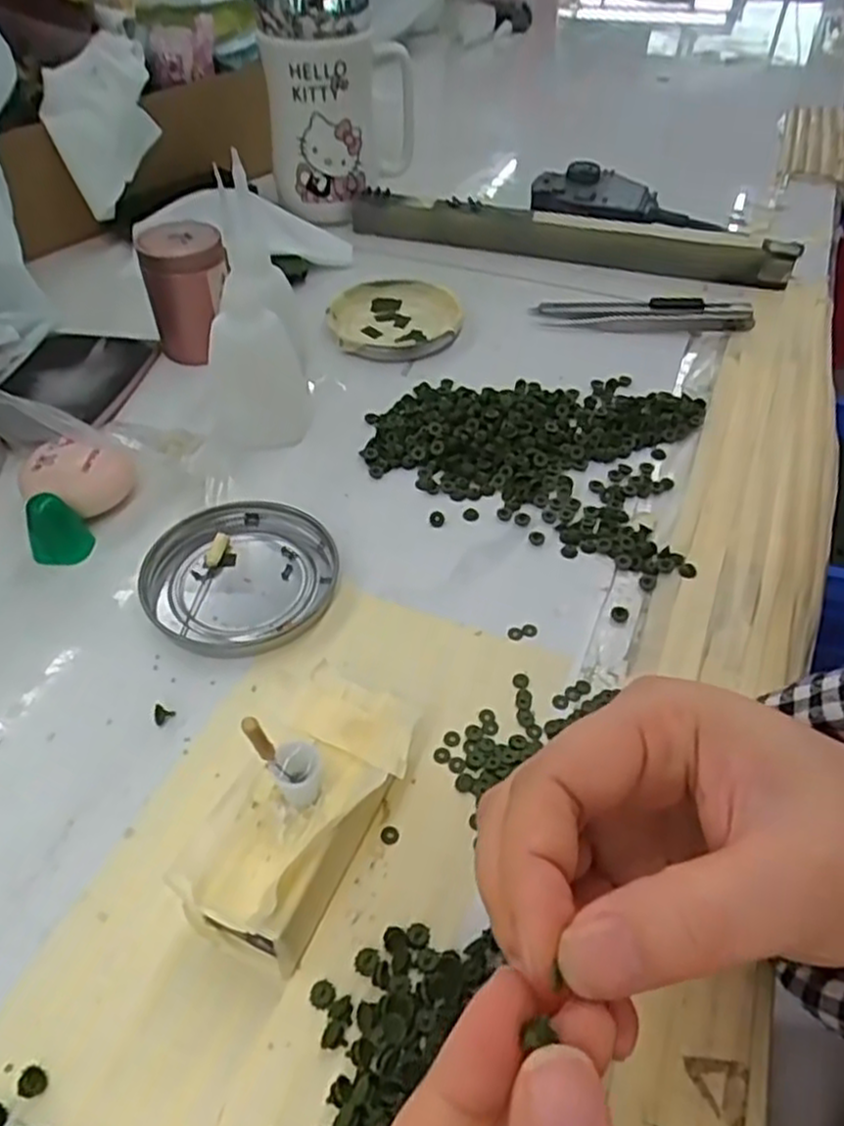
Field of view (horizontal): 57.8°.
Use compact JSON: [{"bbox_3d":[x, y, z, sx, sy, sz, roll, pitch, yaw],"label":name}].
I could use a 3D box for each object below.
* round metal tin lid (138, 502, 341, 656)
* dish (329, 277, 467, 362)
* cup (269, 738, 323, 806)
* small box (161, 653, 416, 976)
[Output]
[{"bbox_3d":[-0.076,0.005,0.320,0.073,0.009,0.078,0,47,-1],"label":"round metal tin lid"},{"bbox_3d":[-0.016,-0.151,0.466,0.078,0.008,0.083,0,47,-1],"label":"dish"},{"bbox_3d":[-0.035,0.060,0.218,0.014,0.019,0.011,-14,48,-13],"label":"cup"},{"bbox_3d":[-0.037,0.077,0.234,0.048,0.037,0.085,22,51,19],"label":"small box"}]

